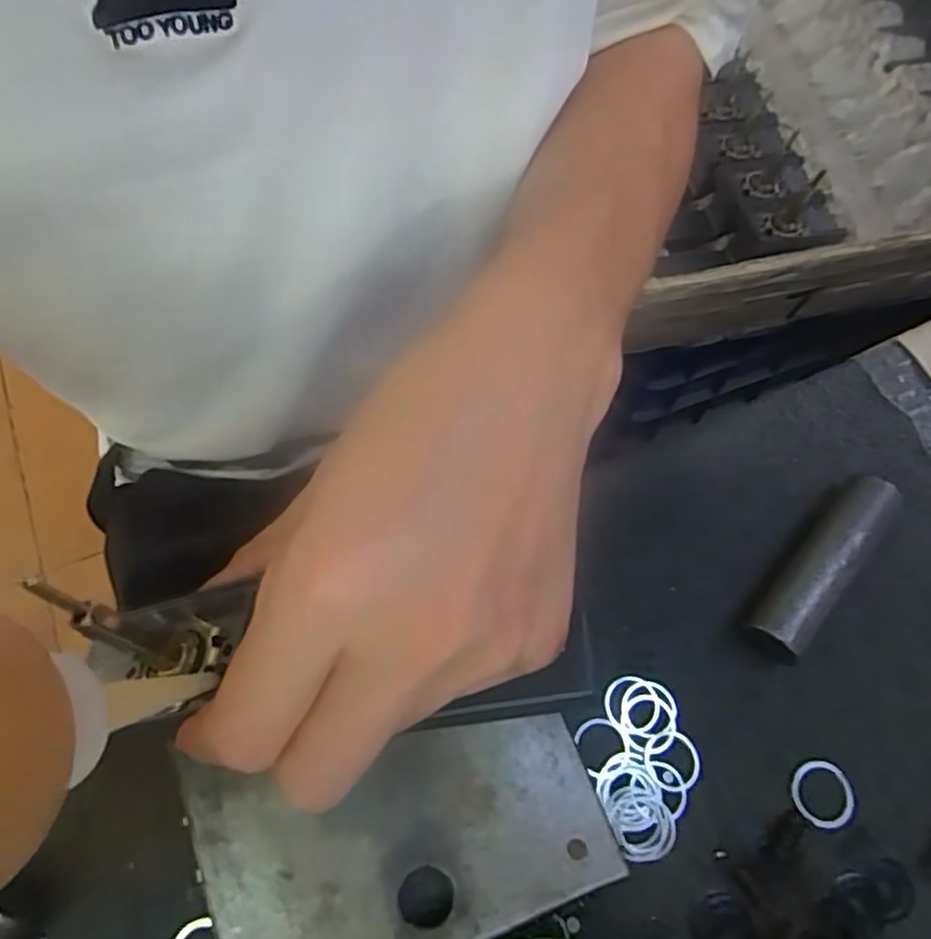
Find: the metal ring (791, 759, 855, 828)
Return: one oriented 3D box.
[{"bbox_3d":[0.150,0.136,0.285,0.024,0.005,0.026,1,69,-2],"label":"metal ring"}]

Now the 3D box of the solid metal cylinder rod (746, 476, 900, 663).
[{"bbox_3d":[0.159,0.043,0.304,0.022,0.027,0.091,38,73,12],"label":"solid metal cylinder rod"}]

